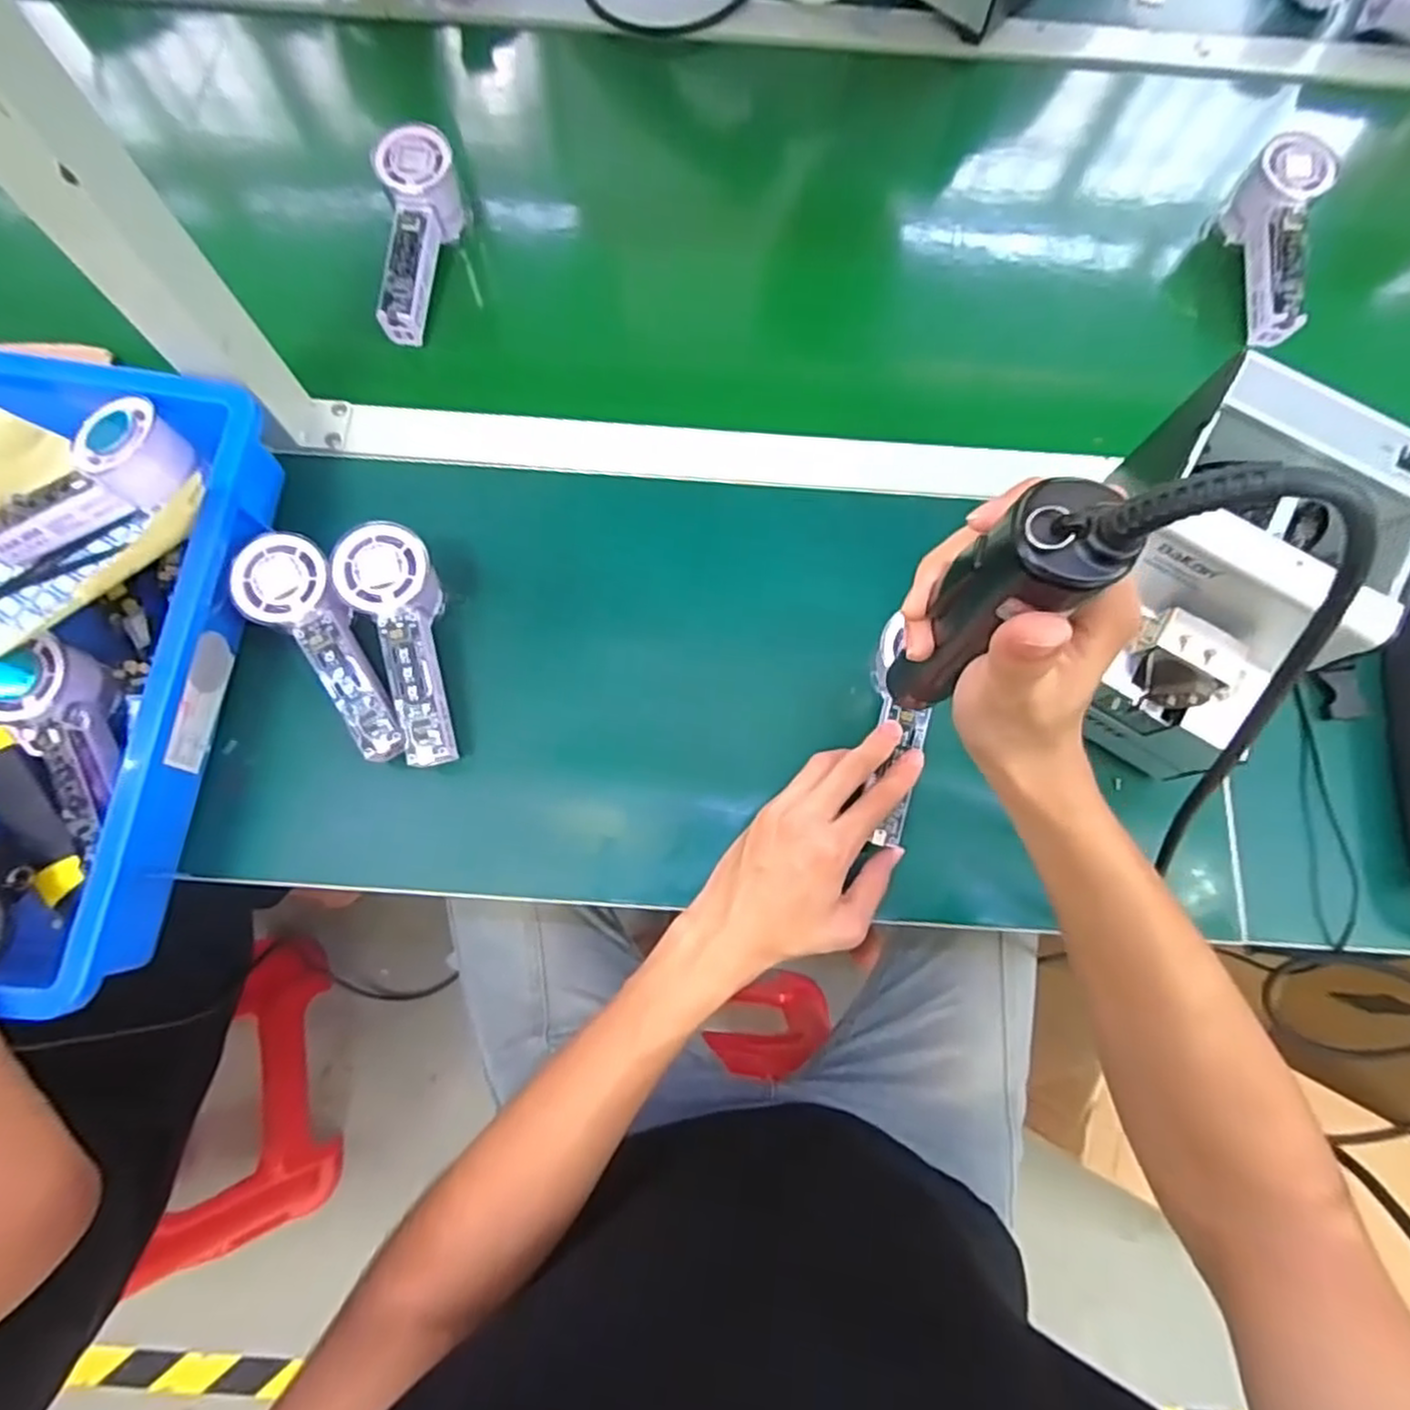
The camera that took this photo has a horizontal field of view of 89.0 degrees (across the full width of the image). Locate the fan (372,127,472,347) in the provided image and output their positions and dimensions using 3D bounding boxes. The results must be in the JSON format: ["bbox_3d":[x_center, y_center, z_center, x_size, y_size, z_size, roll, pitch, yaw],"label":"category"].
[{"bbox_3d":[-0.221,-0.347,0.549,0.046,0.065,0.150,8,89,1],"label":"fan"}]

